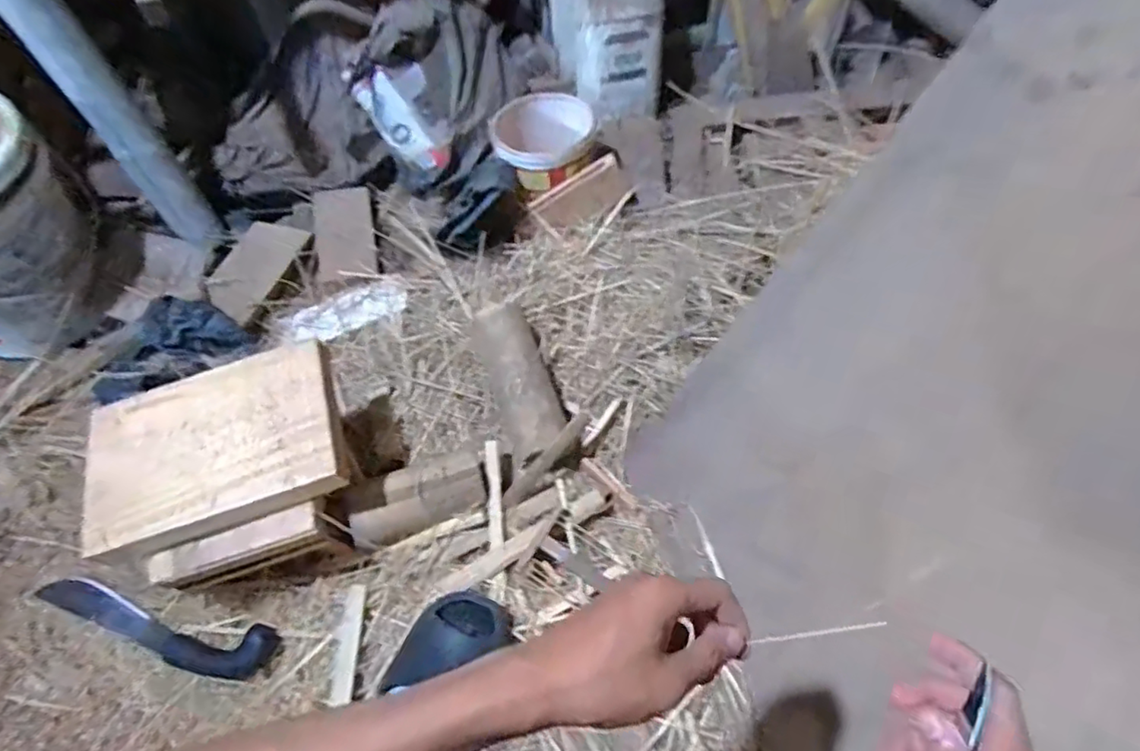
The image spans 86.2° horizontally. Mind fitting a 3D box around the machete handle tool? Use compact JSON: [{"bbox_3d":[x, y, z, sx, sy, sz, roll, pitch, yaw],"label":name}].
[{"bbox_3d":[-0.537,0.321,0.777,0.350,0.028,0.066,9,59,11],"label":"machete handle tool"}]

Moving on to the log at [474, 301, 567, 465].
[{"bbox_3d":[-0.073,0.005,0.878,0.087,0.076,0.224,-18,58,-6],"label":"log"}]

